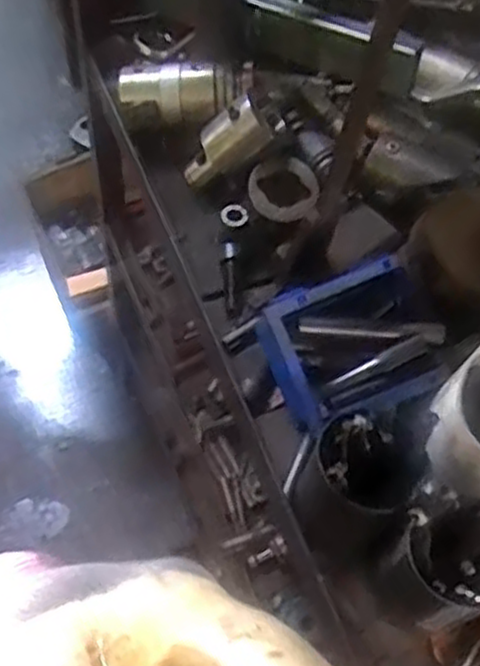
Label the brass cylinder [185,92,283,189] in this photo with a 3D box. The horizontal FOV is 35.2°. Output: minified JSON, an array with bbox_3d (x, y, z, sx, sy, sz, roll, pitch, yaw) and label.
[{"bbox_3d":[-0.013,-0.174,0.700,0.106,0.046,0.042,-34,58,28],"label":"brass cylinder"}]

